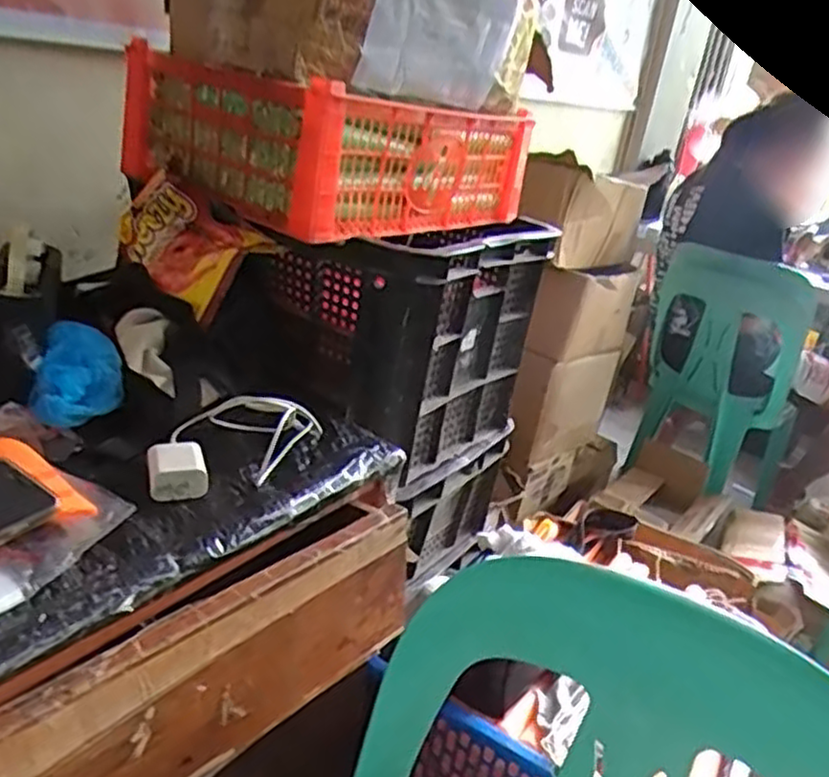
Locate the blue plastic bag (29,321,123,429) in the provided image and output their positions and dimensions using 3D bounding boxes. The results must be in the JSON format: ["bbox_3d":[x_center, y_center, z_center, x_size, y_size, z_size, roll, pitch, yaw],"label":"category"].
[{"bbox_3d":[-0.294,-0.013,0.638,0.070,0.052,0.087,0,25,-17],"label":"blue plastic bag"}]

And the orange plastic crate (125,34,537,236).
[{"bbox_3d":[-0.098,-0.323,0.970,0.346,0.149,0.443,24,28,33],"label":"orange plastic crate"}]

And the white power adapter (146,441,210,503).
[{"bbox_3d":[-0.193,0.065,0.592,0.045,0.032,0.047,-2,25,-21],"label":"white power adapter"}]

